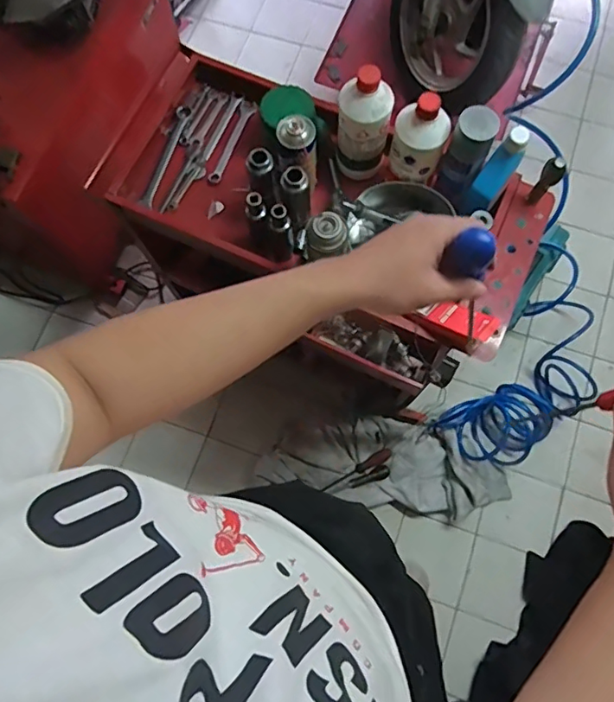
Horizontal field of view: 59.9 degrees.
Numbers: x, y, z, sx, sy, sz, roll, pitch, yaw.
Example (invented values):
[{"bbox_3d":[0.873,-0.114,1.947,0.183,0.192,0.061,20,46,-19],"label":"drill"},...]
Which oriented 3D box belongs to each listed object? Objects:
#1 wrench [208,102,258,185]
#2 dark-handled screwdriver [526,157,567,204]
[{"bbox_3d":[-0.141,-0.404,1.031,0.032,0.011,0.190,18,76,6],"label":"wrench"},{"bbox_3d":[0.399,-0.280,0.886,0.031,0.122,0.027,27,78,8],"label":"dark-handled screwdriver"}]

